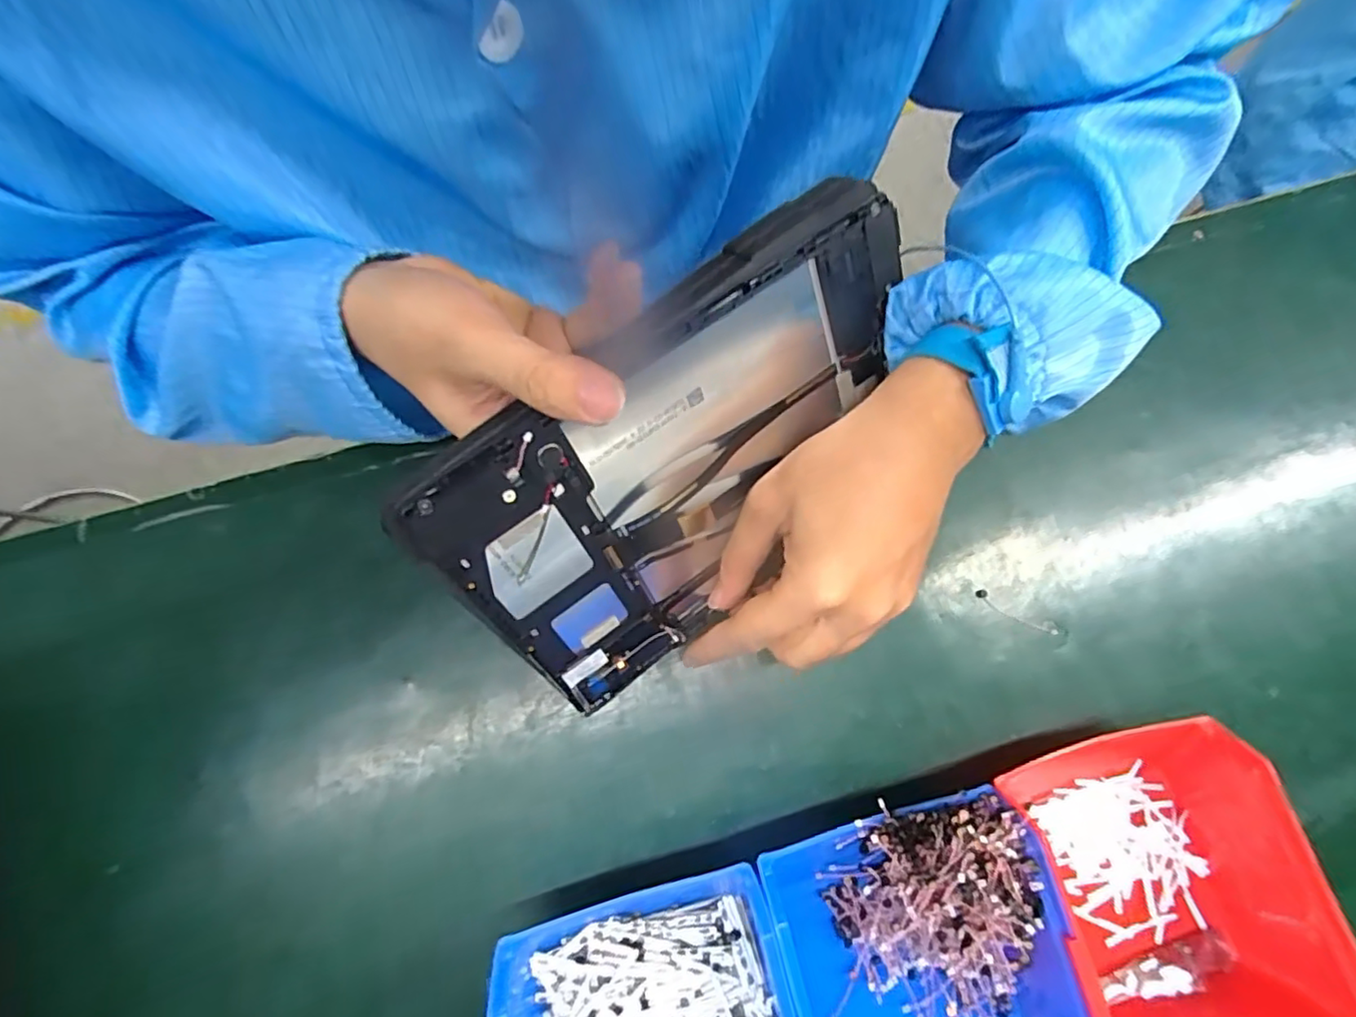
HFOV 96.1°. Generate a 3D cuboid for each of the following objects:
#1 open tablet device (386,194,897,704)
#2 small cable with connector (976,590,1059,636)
[{"bbox_3d":[0.012,-0.023,0.287,0.238,0.149,0.019,-38,39,-8],"label":"open tablet device"},{"bbox_3d":[0.194,0.060,0.348,0.049,0.004,0.009,25,77,5],"label":"small cable with connector"}]

